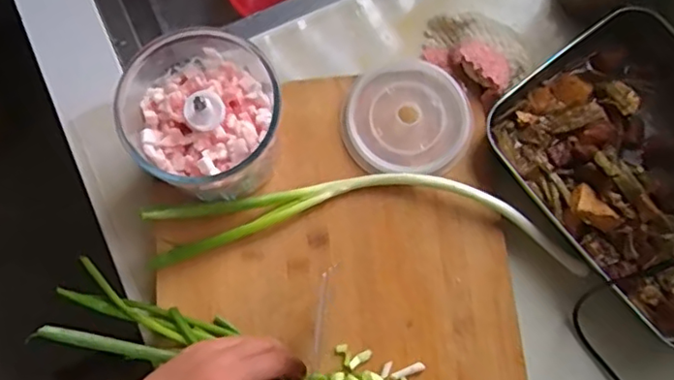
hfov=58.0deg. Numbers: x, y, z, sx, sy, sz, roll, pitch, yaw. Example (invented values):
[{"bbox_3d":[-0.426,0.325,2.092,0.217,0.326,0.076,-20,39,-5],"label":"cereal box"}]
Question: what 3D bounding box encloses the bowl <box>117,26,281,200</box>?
[{"bbox_3d":[-0.100,-0.050,0.485,0.119,0.113,0.119,0,76,0],"label":"bowl"}]

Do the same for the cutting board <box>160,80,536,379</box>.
[{"bbox_3d":[0.008,0.099,0.496,0.288,0.028,0.380,-4,76,-1],"label":"cutting board"}]

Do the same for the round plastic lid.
[{"bbox_3d":[0.061,-0.068,0.537,0.111,0.012,0.112,1,76,1],"label":"round plastic lid"}]

